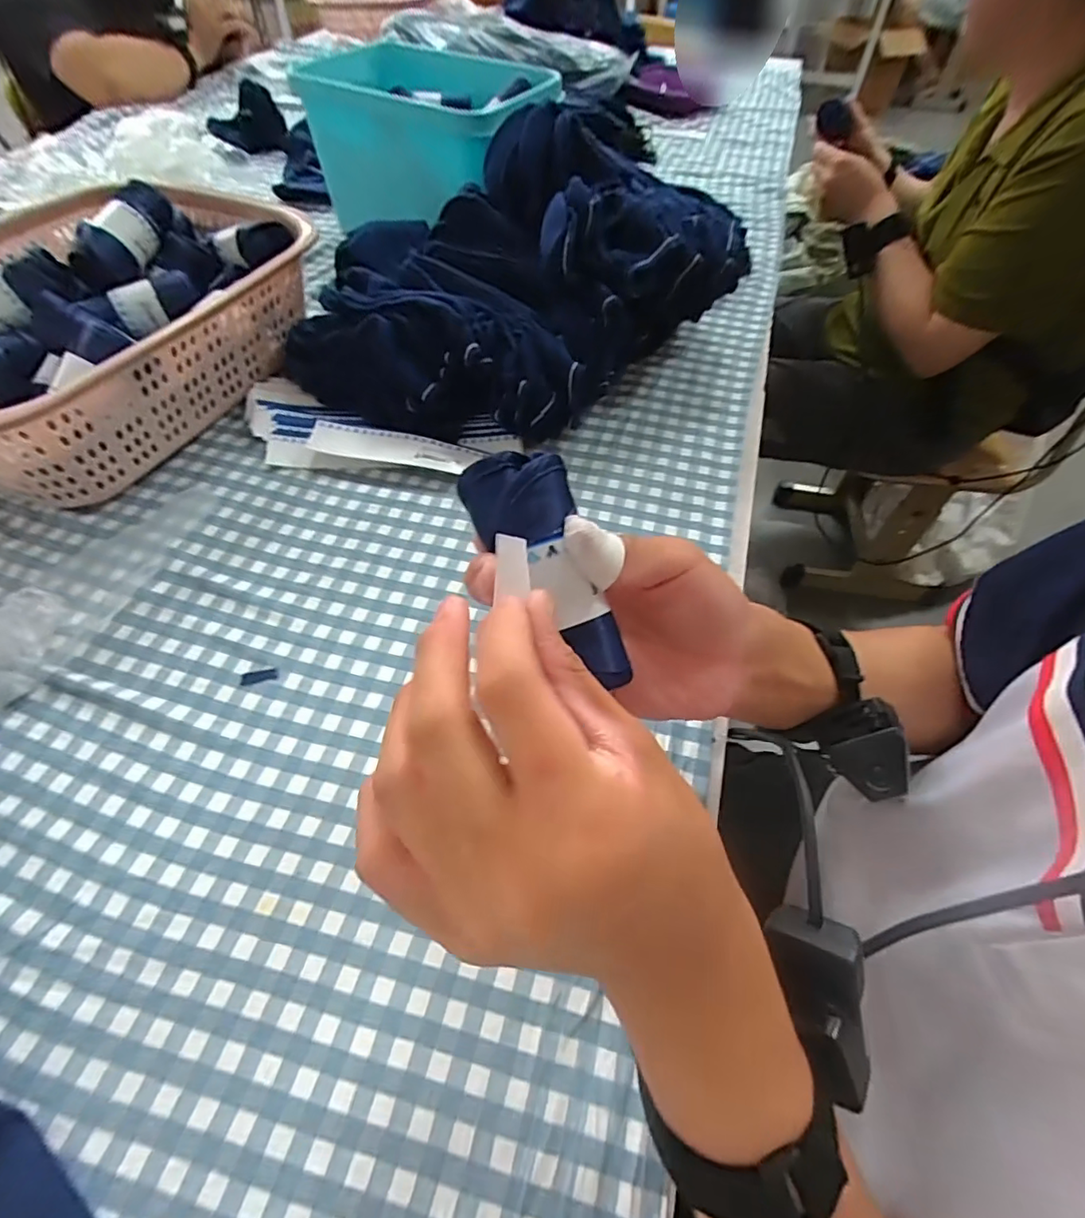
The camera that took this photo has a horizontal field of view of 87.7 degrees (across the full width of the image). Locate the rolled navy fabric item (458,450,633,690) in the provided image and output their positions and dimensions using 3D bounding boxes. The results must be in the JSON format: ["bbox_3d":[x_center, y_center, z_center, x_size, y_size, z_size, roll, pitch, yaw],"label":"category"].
[{"bbox_3d":[0.005,-0.017,0.216,0.032,0.024,0.095,-31,93,-21],"label":"rolled navy fabric item"}]

